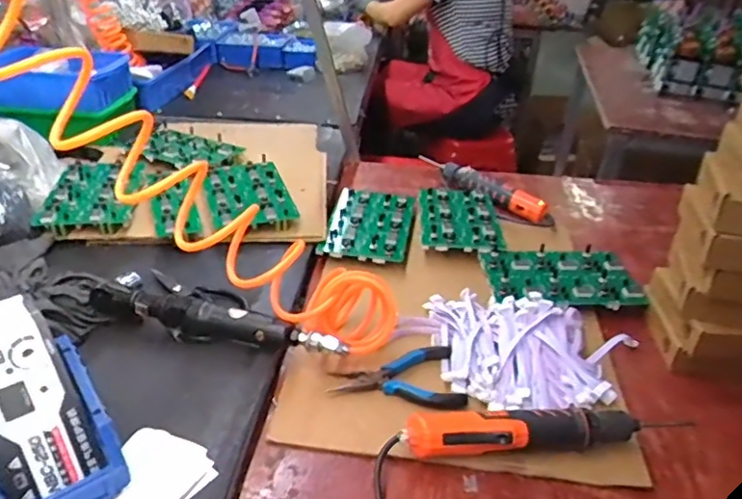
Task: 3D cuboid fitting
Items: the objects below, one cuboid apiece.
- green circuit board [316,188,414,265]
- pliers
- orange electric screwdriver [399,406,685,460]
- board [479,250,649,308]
[{"bbox_3d":[-0.001,-0.045,0.930,0.127,0.023,0.201,7,33,6],"label":"green circuit board"},{"bbox_3d":[0.030,0.146,0.653,0.147,0.016,0.085,-3,33,-9],"label":"pliers"},{"bbox_3d":[0.180,0.180,0.570,0.291,0.032,0.038,-2,33,-7],"label":"orange electric screwdriver"},{"bbox_3d":[0.280,0.038,0.831,0.215,0.021,0.126,1,33,-3],"label":"board"}]

